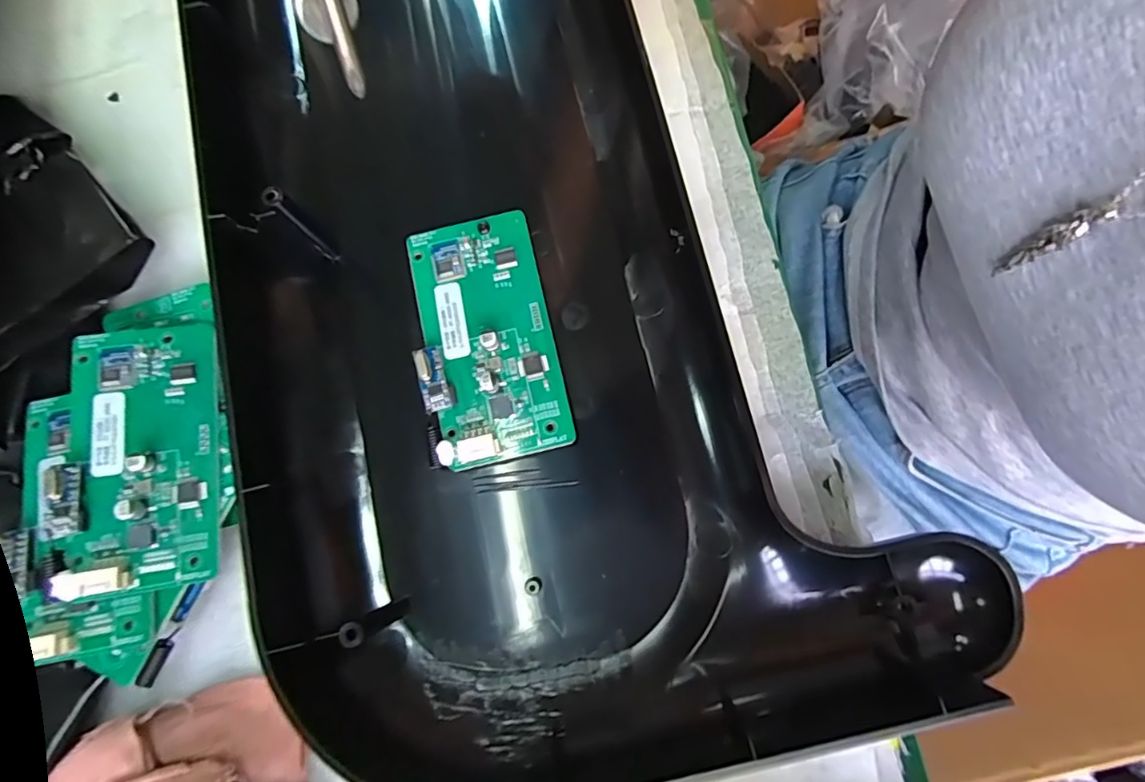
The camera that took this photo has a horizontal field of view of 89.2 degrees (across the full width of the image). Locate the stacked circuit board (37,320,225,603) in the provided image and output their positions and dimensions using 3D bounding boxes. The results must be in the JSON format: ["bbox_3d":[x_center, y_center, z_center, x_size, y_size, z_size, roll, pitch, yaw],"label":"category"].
[{"bbox_3d":[-0.154,0.021,0.204,0.053,0.013,0.092,-11,79,1],"label":"stacked circuit board"}]

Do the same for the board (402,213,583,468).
[{"bbox_3d":[-0.033,-0.021,0.217,0.050,0.008,0.093,-14,79,0],"label":"board"}]

